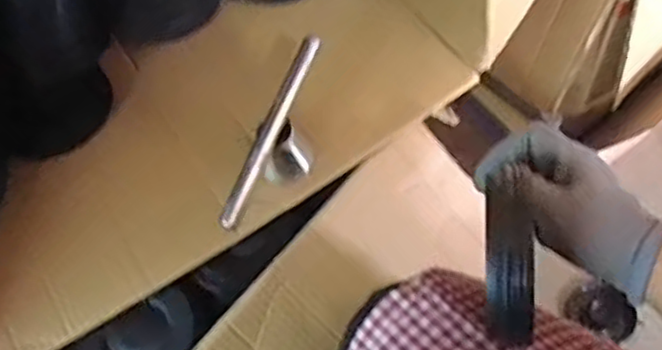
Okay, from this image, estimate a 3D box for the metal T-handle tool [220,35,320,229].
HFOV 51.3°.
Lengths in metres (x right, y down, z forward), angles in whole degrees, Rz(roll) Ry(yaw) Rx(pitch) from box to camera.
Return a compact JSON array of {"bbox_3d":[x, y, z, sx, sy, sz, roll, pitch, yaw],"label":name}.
[{"bbox_3d":[-0.045,-0.029,0.643,0.046,0.069,0.195,14,64,13],"label":"metal T-handle tool"}]

